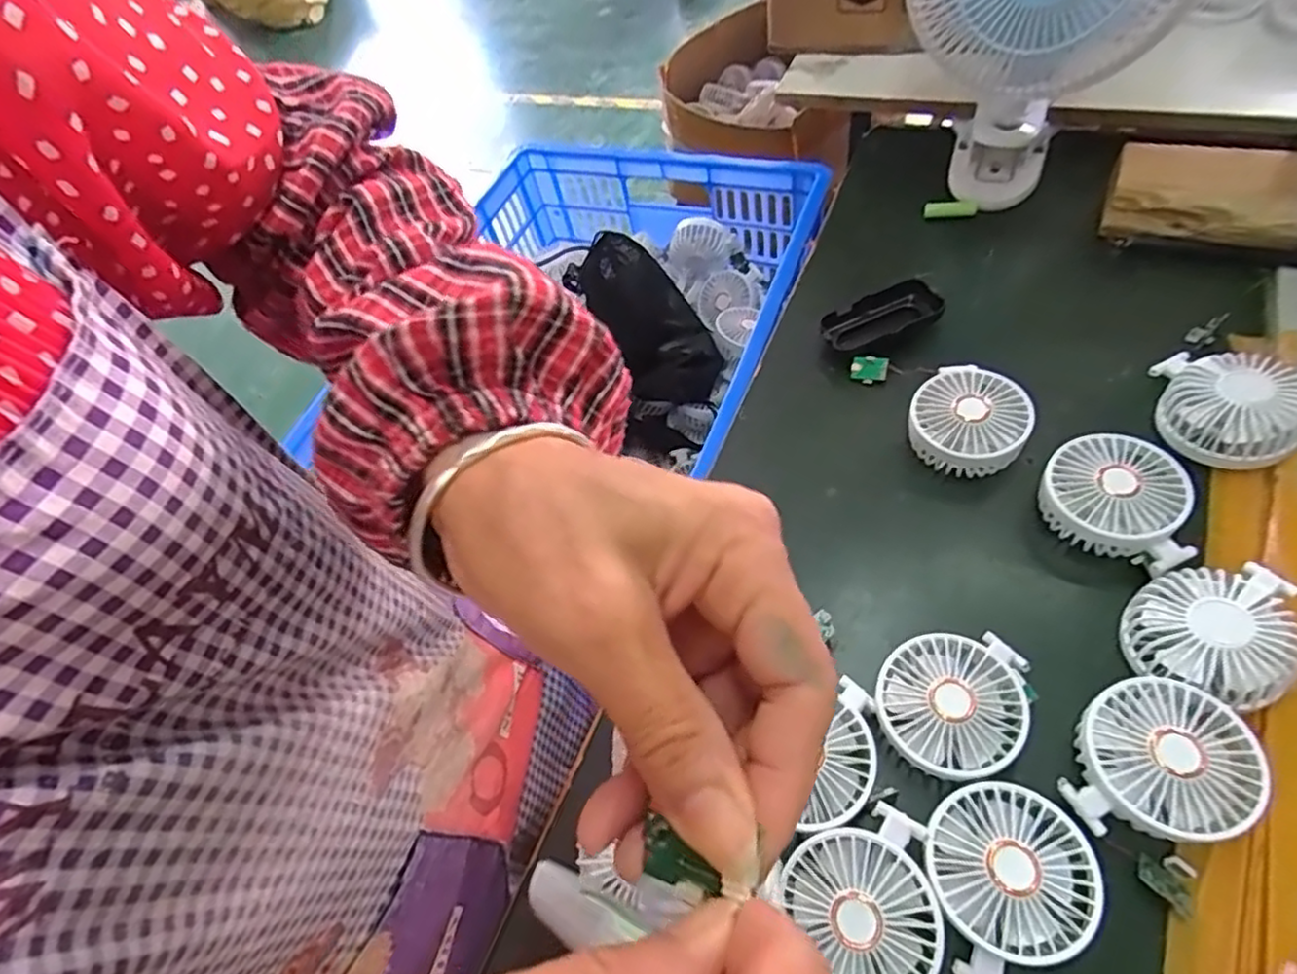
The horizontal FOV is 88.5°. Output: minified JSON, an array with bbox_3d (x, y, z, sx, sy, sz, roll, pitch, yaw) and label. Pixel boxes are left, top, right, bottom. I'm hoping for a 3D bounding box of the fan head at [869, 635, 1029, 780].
[{"bbox_3d":[0.194,0.138,0.422,0.092,0.032,0.084,-1,58,1],"label":"fan head"}]

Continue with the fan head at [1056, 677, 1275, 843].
[{"bbox_3d":[0.298,0.157,0.386,0.091,0.026,0.086,6,68,23],"label":"fan head"}]

